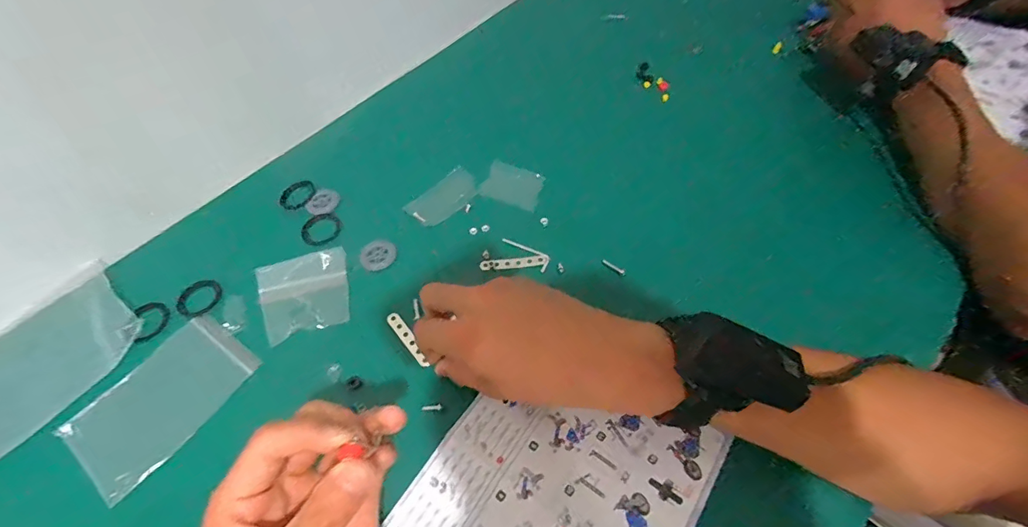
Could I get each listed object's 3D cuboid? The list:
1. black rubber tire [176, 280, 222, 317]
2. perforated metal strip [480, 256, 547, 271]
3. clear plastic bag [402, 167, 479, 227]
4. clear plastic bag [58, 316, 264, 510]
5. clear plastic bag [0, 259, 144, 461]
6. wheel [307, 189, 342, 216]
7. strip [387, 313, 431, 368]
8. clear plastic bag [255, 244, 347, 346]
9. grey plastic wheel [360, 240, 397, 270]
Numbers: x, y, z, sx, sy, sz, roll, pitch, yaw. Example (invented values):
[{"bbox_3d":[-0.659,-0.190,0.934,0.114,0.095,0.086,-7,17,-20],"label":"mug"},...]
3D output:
[{"bbox_3d":[-0.284,0.031,0.418,0.037,0.004,0.039,-2,58,3],"label":"black rubber tire"},{"bbox_3d":[-0.001,0.000,0.416,0.058,0.004,0.010,-5,58,1],"label":"perforated metal strip"},{"bbox_3d":[-0.067,-0.067,0.460,0.043,0.004,0.076,35,66,23],"label":"clear plastic bag"},{"bbox_3d":[-0.274,0.105,0.363,0.086,0.004,0.125,27,59,20],"label":"clear plastic bag"},{"bbox_3d":[-0.400,0.084,0.380,0.117,0.009,0.162,33,66,22],"label":"clear plastic bag"},{"bbox_3d":[-0.195,-0.063,0.473,0.032,0.004,0.028,-22,70,-21],"label":"wheel"},{"bbox_3d":[-0.087,0.063,0.382,0.011,0.004,0.059,-34,62,-16],"label":"strip"},{"bbox_3d":[-0.185,0.024,0.409,0.076,0.007,0.088,-20,52,-12],"label":"clear plastic bag"},{"bbox_3d":[-0.126,-0.009,0.428,0.032,0.004,0.032,-2,58,3],"label":"grey plastic wheel"}]

